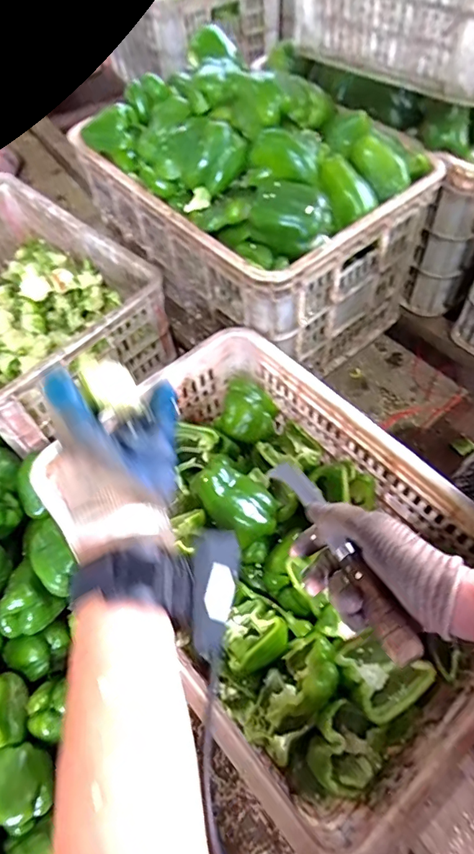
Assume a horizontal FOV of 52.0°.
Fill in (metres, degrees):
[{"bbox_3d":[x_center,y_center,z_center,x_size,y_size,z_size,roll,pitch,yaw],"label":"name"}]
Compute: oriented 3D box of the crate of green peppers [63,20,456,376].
[{"bbox_3d":[0.028,-0.348,0.796,0.337,0.355,0.462,-41,60,-17],"label":"crate of green peppers"}]

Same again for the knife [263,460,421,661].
[{"bbox_3d":[0.082,0.096,0.403,0.027,0.017,0.203,-24,43,-10],"label":"knife"}]

